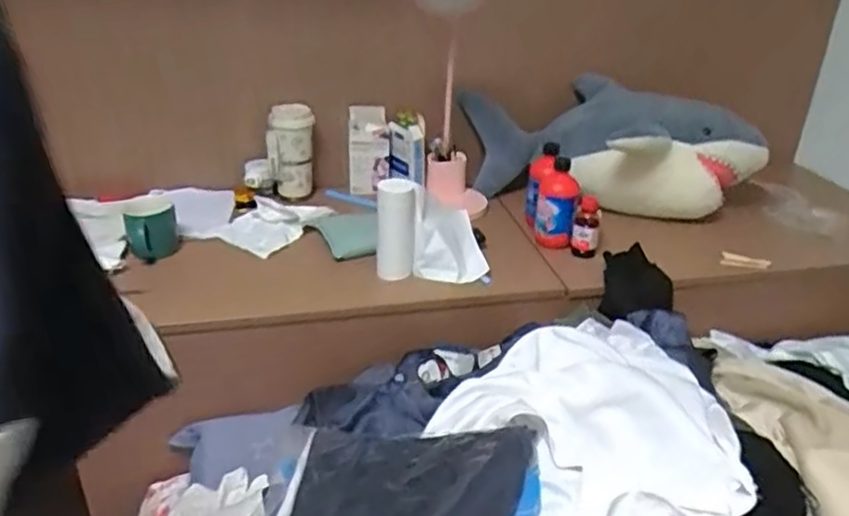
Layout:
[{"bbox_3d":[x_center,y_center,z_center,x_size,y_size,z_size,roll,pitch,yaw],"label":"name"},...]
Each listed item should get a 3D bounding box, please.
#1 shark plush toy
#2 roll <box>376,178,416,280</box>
[{"bbox_3d":[0.361,-0.213,1.383,0.485,0.211,0.314,-7,29,-16],"label":"shark plush toy"},{"bbox_3d":[-0.046,-0.048,1.114,0.062,0.164,0.051,0,28,-4],"label":"roll"}]

